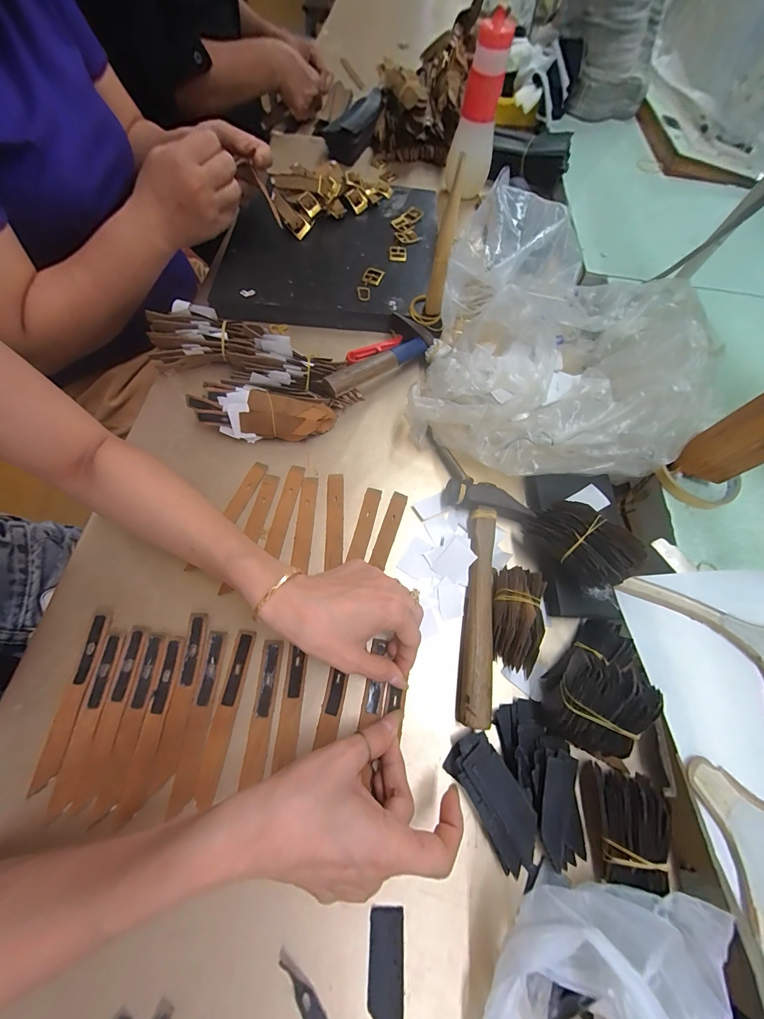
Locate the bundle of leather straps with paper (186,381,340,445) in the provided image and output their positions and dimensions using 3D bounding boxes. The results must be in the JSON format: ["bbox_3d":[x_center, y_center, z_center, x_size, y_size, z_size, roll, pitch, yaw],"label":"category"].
[{"bbox_3d":[-0.129,-0.103,0.371,0.148,0.045,0.052,7,66,0],"label":"bundle of leather straps with paper"}]

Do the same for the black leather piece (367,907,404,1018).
[{"bbox_3d":[0.003,0.302,0.219,0.022,0.004,0.063,3,66,-1],"label":"black leather piece"}]

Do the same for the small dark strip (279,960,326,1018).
[{"bbox_3d":[-0.047,0.310,0.213,0.010,0.004,0.051,-36,73,-17],"label":"small dark strip"}]

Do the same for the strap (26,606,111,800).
[{"bbox_3d":[-0.244,0.145,0.268,0.016,0.004,0.125,4,66,-1],"label":"strap"}]

